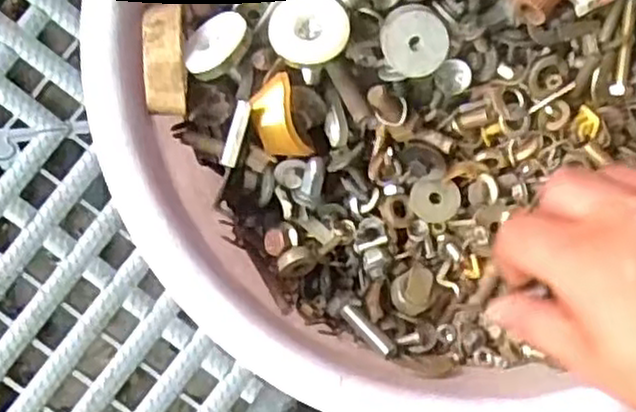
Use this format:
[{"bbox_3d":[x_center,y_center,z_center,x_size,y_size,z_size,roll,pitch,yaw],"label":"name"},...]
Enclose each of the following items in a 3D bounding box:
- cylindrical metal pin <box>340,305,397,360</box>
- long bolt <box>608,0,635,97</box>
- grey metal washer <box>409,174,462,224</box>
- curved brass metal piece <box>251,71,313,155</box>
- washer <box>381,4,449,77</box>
[{"bbox_3d":[0.025,0.062,0.381,0.008,0.005,0.036,-46,66,-4],"label":"cylindrical metal pin"},{"bbox_3d":[0.142,-0.074,0.354,0.006,0.004,0.044,6,98,-1],"label":"long bolt"},{"bbox_3d":[0.058,-0.003,0.379,0.024,0.004,0.023,0,88,-3],"label":"grey metal washer"},{"bbox_3d":[-0.018,-0.039,0.353,0.020,0.007,0.040,-16,113,-3],"label":"curved brass metal piece"},{"bbox_3d":[0.044,-0.075,0.343,0.029,0.004,0.031,-1,99,-3],"label":"washer"}]

